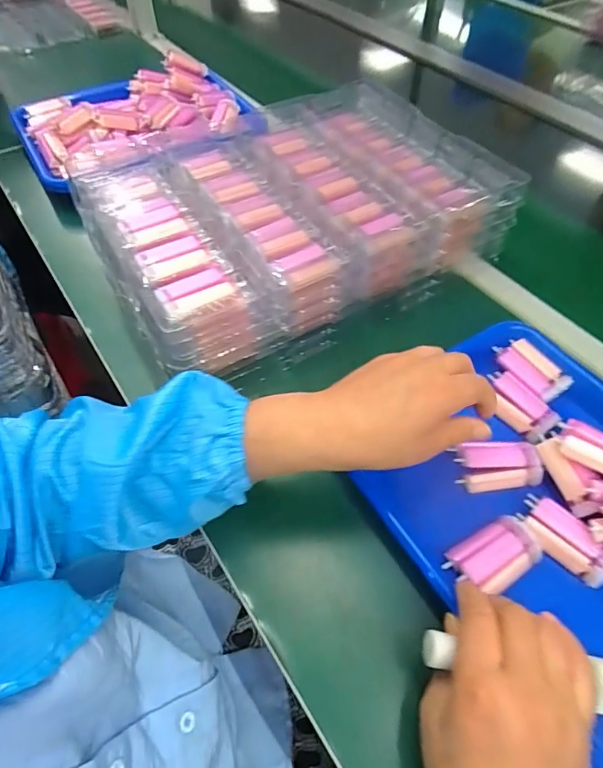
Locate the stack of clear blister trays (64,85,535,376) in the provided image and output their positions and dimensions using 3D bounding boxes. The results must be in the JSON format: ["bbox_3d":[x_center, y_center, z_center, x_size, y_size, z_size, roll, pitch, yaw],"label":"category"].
[{"bbox_3d":[-0.011,-0.189,0.515,0.400,0.106,0.299,-26,59,-20],"label":"stack of clear blister trays"}]

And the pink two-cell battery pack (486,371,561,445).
[{"bbox_3d":[0.196,0.020,0.411,0.034,0.018,0.070,-25,58,-19],"label":"pink two-cell battery pack"}]

